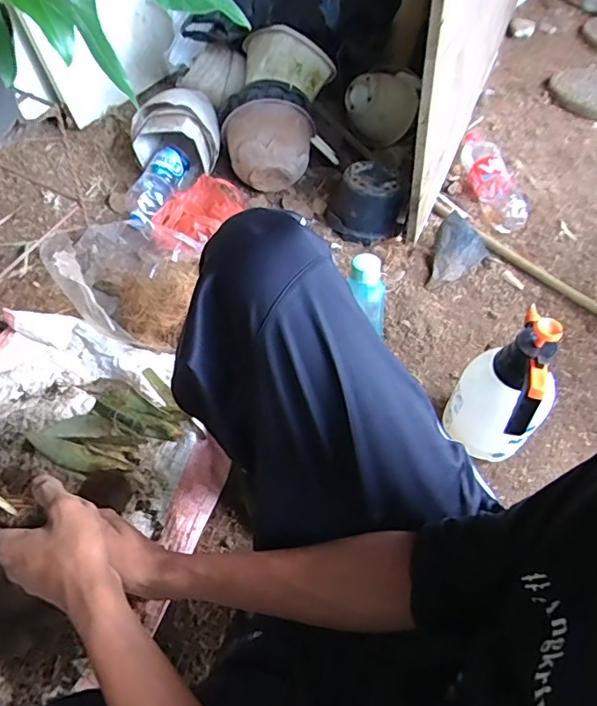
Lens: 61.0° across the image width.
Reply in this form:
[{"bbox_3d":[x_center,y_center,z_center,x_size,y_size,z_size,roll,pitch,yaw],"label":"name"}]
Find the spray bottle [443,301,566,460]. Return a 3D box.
[{"bbox_3d":[0.308,0.061,0.756,0.104,0.301,0.133,-12,55,-17],"label":"spray bottle"}]

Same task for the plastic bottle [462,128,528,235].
[{"bbox_3d":[0.498,-0.449,1.295,0.116,0.082,0.355,-10,54,-15],"label":"plastic bottle"}]

